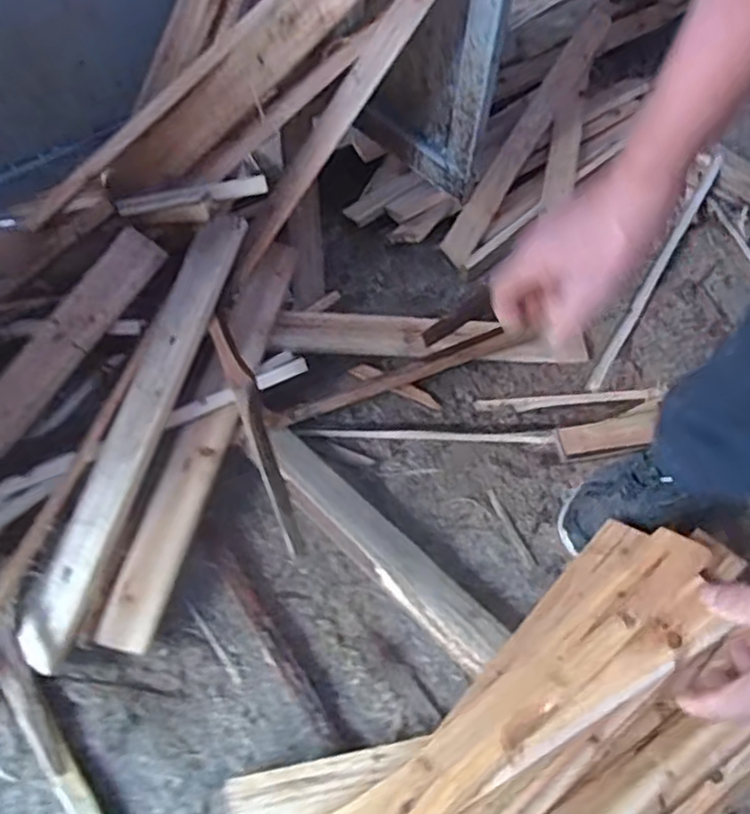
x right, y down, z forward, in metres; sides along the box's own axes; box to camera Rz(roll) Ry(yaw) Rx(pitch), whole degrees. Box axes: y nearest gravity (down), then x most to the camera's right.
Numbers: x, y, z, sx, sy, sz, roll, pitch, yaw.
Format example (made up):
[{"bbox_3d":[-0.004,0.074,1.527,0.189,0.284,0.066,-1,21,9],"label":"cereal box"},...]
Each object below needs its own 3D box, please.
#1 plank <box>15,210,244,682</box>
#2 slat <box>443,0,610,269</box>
[{"bbox_3d":[-0.252,0.023,0.720,0.070,0.025,0.486,18,81,22],"label":"plank"},{"bbox_3d":[0.245,-0.438,1.070,0.046,0.030,0.529,29,78,16],"label":"slat"}]

